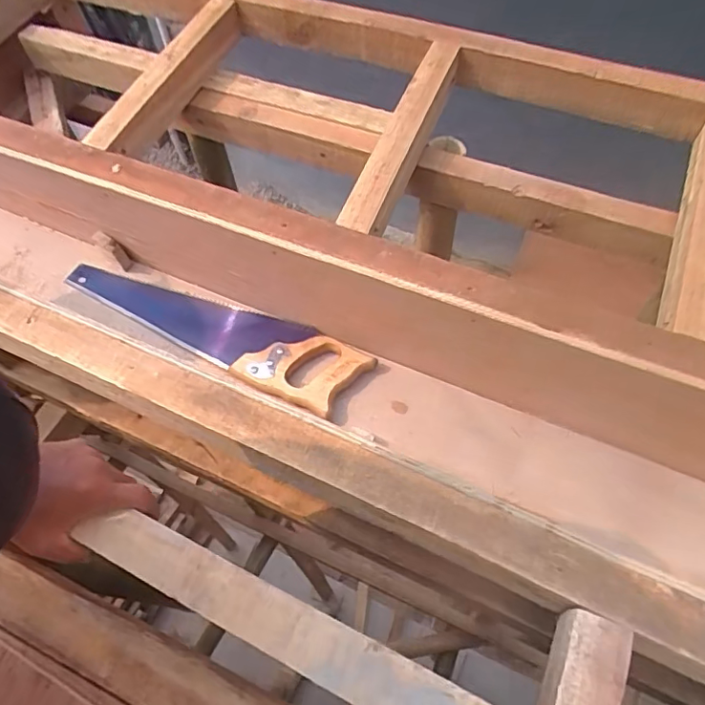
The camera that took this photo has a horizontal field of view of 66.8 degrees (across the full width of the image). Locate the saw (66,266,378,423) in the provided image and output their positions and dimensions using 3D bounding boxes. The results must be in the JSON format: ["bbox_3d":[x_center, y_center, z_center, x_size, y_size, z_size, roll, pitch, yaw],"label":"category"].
[{"bbox_3d":[-0.229,-0.057,0.851,0.519,0.028,0.124,27,65,17],"label":"saw"}]

